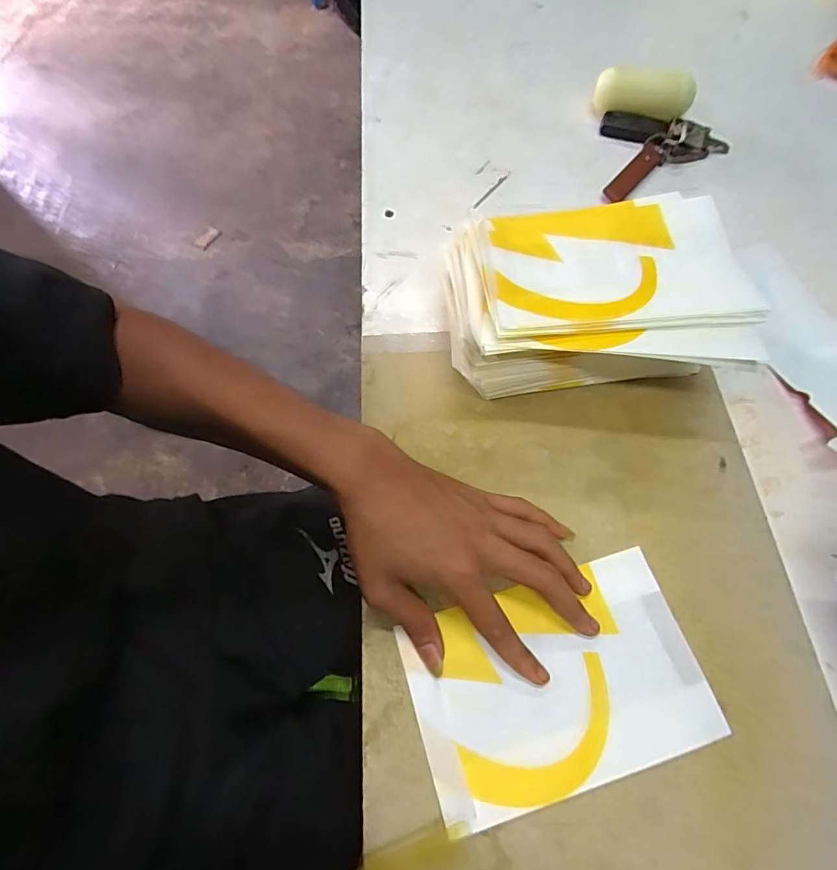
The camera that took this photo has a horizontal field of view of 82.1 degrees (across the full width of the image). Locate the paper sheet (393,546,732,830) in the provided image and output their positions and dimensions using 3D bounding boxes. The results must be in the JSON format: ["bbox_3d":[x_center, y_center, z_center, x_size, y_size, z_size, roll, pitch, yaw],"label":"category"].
[{"bbox_3d":[0.082,0.148,0.293,0.170,0.005,0.109,-16,64,-5],"label":"paper sheet"}]

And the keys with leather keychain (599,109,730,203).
[{"bbox_3d":[0.243,-0.277,0.471,0.117,0.021,0.113,5,67,3],"label":"keys with leather keychain"}]

